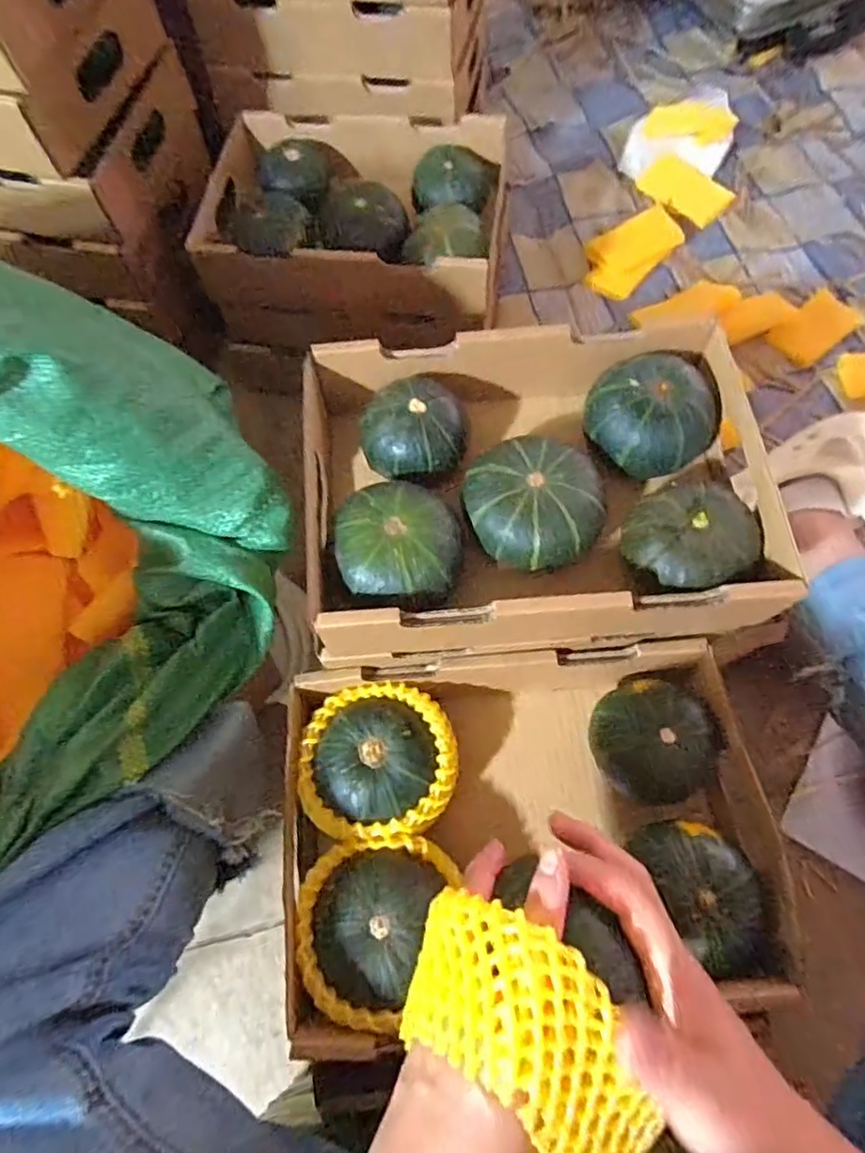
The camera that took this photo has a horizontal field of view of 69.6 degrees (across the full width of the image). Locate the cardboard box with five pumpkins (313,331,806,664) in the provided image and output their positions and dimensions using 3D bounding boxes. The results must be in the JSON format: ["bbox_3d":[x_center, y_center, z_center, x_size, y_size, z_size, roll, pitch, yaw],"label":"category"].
[{"bbox_3d":[0.069,-0.066,0.460,0.310,0.084,0.224,-5,66,0],"label":"cardboard box with five pumpkins"}]

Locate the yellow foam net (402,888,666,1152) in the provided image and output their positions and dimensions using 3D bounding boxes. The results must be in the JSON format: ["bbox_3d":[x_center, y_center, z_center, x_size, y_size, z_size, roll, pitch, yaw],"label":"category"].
[{"bbox_3d":[0.043,0.187,0.252,0.119,0.046,0.064,39,73,17],"label":"yellow foam net"}]

